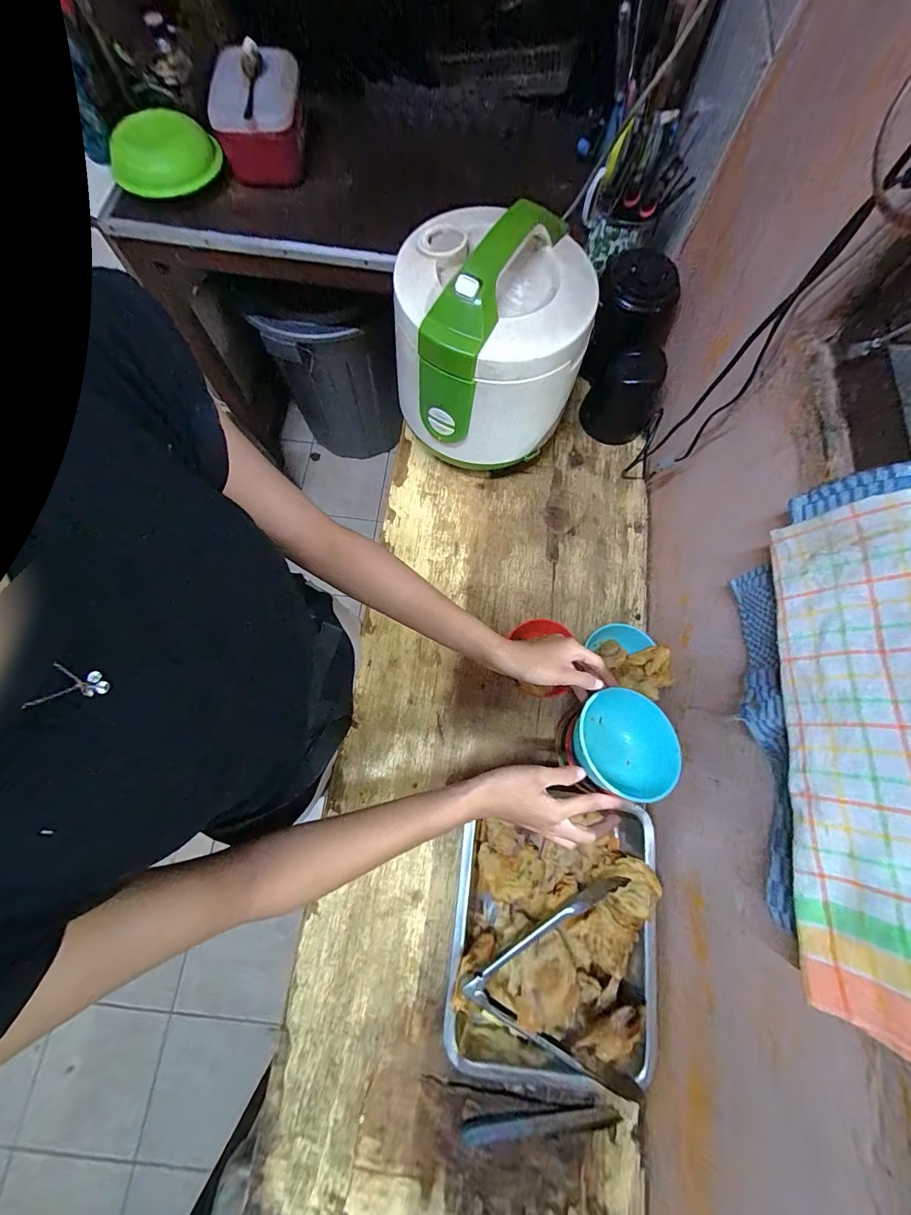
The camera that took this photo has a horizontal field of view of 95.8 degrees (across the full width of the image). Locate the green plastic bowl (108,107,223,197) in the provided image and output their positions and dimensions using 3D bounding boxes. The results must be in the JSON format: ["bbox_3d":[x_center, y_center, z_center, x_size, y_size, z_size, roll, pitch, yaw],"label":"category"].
[{"bbox_3d":[-0.533,-0.827,0.751,0.183,0.112,0.034,-30,30,-3],"label":"green plastic bowl"}]

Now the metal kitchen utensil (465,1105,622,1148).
[{"bbox_3d":[0.099,0.593,0.473,0.176,0.015,0.026,-3,74,-2],"label":"metal kitchen utensil"}]

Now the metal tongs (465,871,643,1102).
[{"bbox_3d":[0.106,0.424,0.464,0.187,0.031,0.205,-1,73,1],"label":"metal tongs"}]

